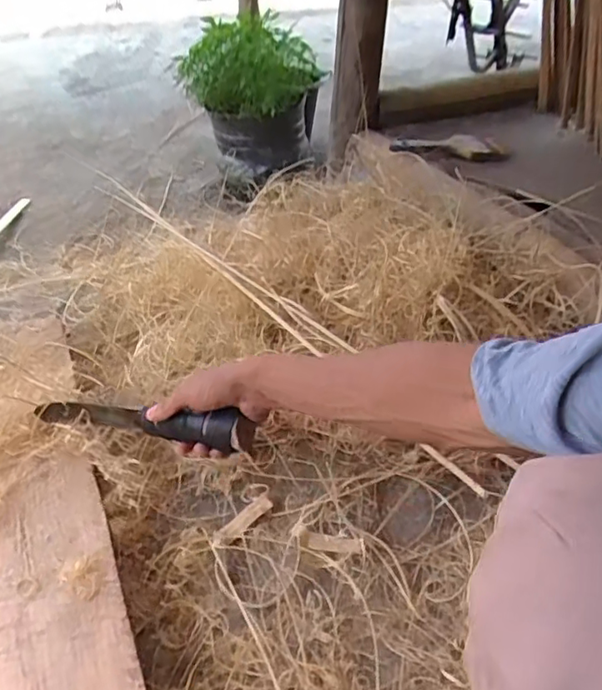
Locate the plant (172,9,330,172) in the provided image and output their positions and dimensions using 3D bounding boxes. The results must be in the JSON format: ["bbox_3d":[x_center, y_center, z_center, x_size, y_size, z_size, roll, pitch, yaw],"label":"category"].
[{"bbox_3d":[-0.116,-0.593,1.403,0.217,0.302,0.274,32,49,33],"label":"plant"}]

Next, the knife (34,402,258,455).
[{"bbox_3d":[-0.183,0.085,0.672,0.297,0.043,0.033,2,35,28],"label":"knife"}]

